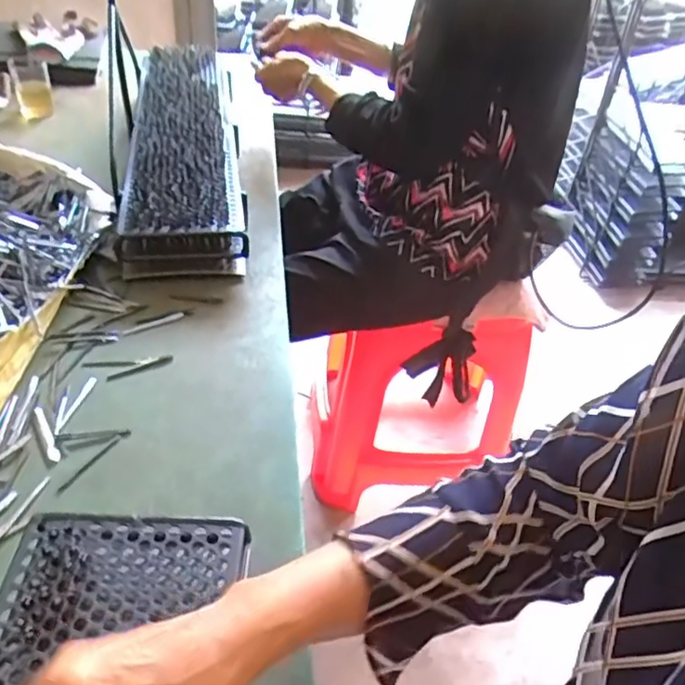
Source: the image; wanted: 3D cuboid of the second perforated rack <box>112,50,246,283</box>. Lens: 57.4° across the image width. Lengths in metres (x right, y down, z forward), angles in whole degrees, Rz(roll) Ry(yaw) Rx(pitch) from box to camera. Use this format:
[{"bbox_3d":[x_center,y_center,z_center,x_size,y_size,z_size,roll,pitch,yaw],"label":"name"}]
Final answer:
[{"bbox_3d":[-0.235,-0.306,0.949,0.152,0.085,0.615,-2,41,-10],"label":"second perforated rack"}]

